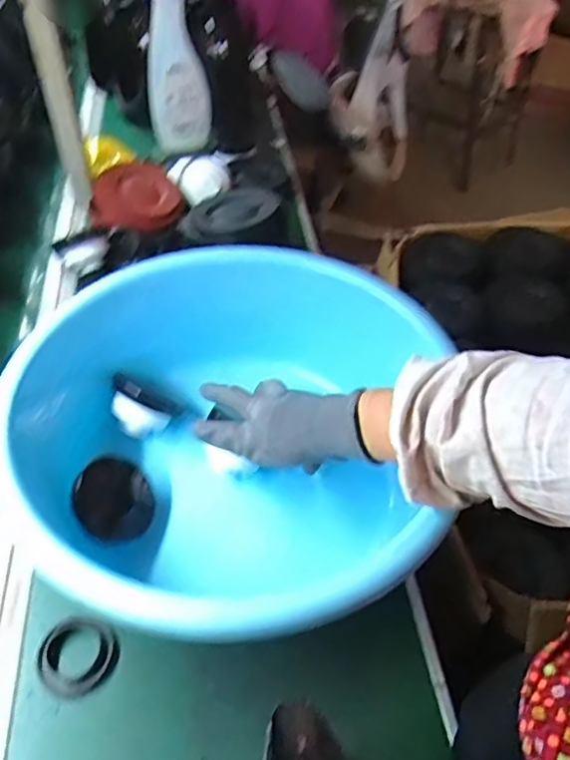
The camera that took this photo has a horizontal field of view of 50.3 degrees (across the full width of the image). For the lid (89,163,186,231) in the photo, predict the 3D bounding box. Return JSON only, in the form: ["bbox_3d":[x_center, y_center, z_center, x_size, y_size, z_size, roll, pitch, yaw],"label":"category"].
[{"bbox_3d":[-0.208,-0.260,0.855,0.125,0.037,0.125,9,61,-18],"label":"lid"}]

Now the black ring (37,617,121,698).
[{"bbox_3d":[-0.161,0.214,0.472,0.058,0.012,0.054,0,47,0],"label":"black ring"}]

